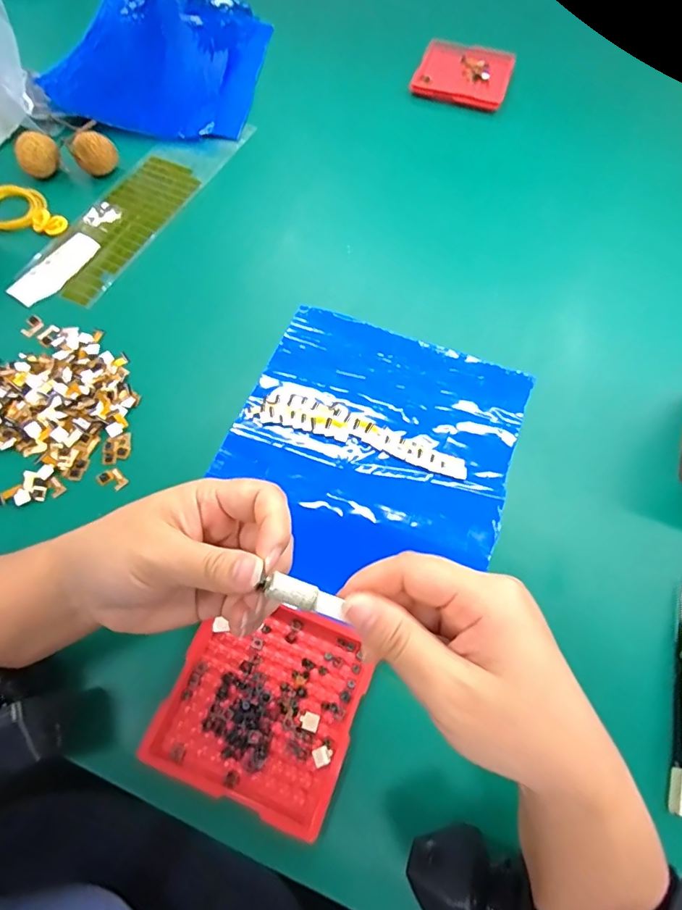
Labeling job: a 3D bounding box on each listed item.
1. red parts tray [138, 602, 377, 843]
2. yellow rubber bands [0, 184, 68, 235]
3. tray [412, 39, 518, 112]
[{"bbox_3d":[-0.041,0.134,0.274,0.098,0.019,0.097,20,65,7],"label":"red parts tray"},{"bbox_3d":[-0.287,-0.214,0.442,0.054,0.018,0.068,-41,72,-19],"label":"yellow rubber bands"},{"bbox_3d":[0.140,-0.435,0.565,0.101,0.015,0.101,17,64,6],"label":"tray"}]

